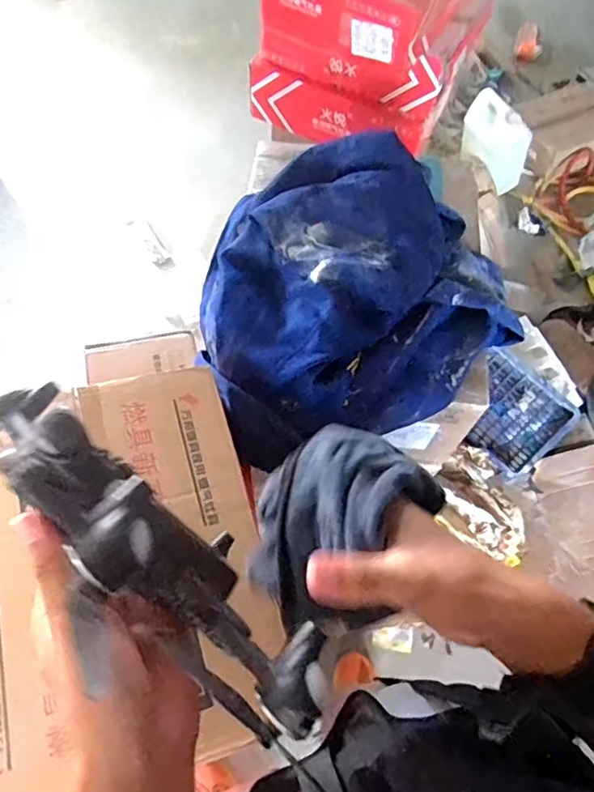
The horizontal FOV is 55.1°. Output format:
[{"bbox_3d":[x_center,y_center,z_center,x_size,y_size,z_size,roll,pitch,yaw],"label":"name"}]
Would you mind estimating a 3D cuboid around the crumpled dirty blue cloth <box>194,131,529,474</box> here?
[{"bbox_3d":[0.070,-0.159,0.798,0.422,0.123,0.418,-14,65,-12],"label":"crumpled dirty blue cloth"}]

